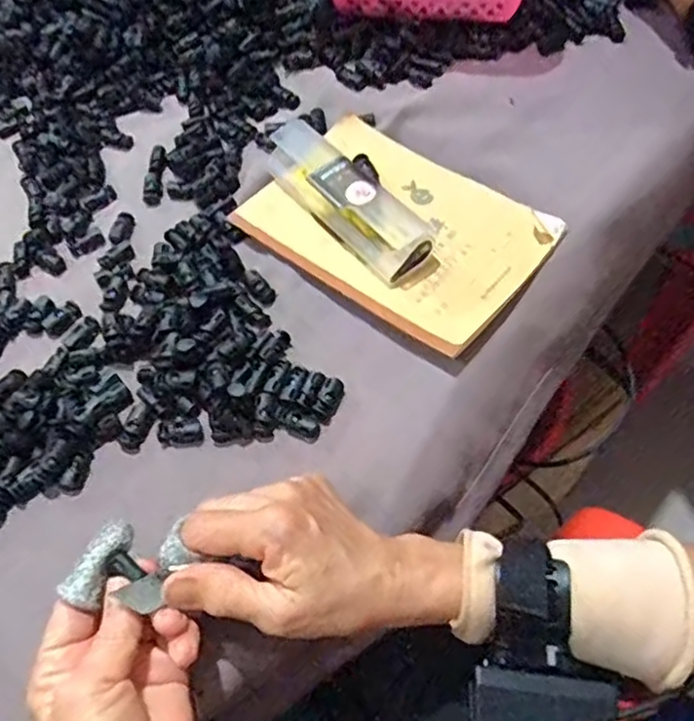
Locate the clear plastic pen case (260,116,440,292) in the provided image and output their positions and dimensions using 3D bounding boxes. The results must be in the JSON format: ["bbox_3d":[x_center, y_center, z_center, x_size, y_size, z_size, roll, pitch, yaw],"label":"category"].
[{"bbox_3d":[-0.003,-0.123,0.481,0.045,0.034,0.157,-36,63,-17],"label":"clear plastic pen case"}]

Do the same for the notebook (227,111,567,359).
[{"bbox_3d":[0.035,-0.102,0.482,0.209,0.016,0.142,34,67,22],"label":"notebook"}]

